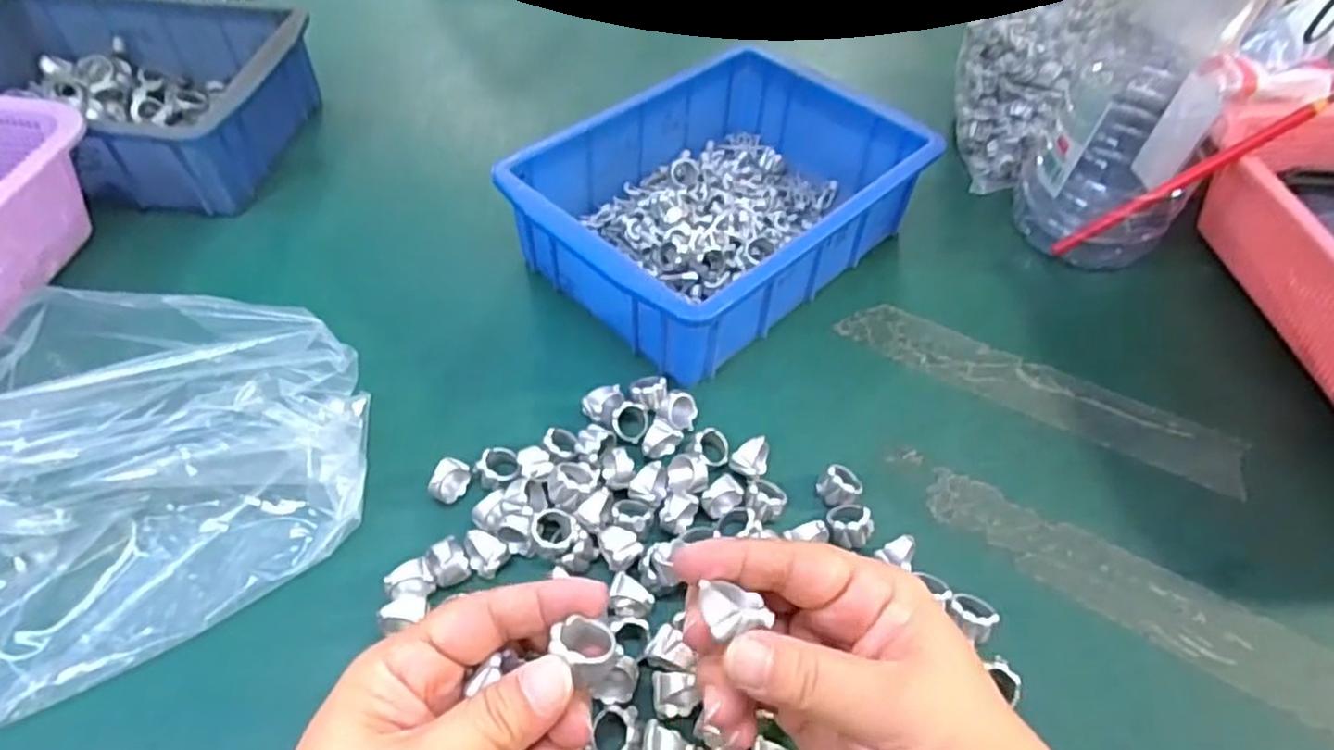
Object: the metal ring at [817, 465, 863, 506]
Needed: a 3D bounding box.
[{"bbox_3d":[0.090,0.059,0.379,0.019,0.017,0.020,2,51,-2],"label":"metal ring"}]

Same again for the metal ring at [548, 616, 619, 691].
[{"bbox_3d":[-0.025,0.088,0.235,0.018,0.013,0.021,-32,60,-24],"label":"metal ring"}]

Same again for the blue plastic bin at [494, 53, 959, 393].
[{"bbox_3d":[0.034,-0.112,0.484,0.238,0.080,0.171,-35,61,-27],"label":"blue plastic bin"}]

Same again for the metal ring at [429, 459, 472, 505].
[{"bbox_3d":[-0.110,0.055,0.372,0.012,0.021,0.019,15,52,9],"label":"metal ring"}]

